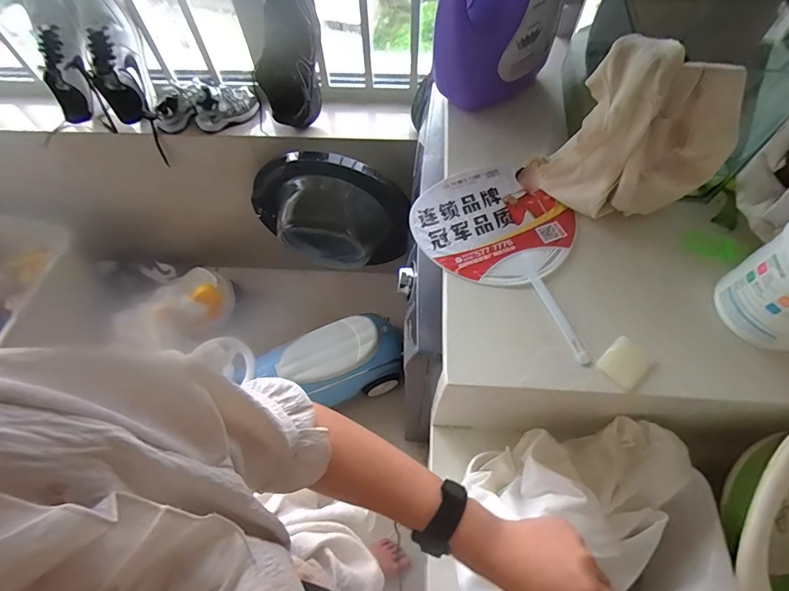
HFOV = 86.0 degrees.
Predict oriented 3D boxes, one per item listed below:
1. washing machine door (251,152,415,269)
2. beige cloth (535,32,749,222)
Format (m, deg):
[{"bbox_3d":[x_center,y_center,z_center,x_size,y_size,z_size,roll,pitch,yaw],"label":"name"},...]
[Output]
[{"bbox_3d":[-0.166,-0.203,1.096,0.399,0.314,0.144,-1,63,1],"label":"washing machine door"},{"bbox_3d":[0.288,-0.183,0.491,0.164,0.185,0.083,-2,63,0],"label":"beige cloth"}]

